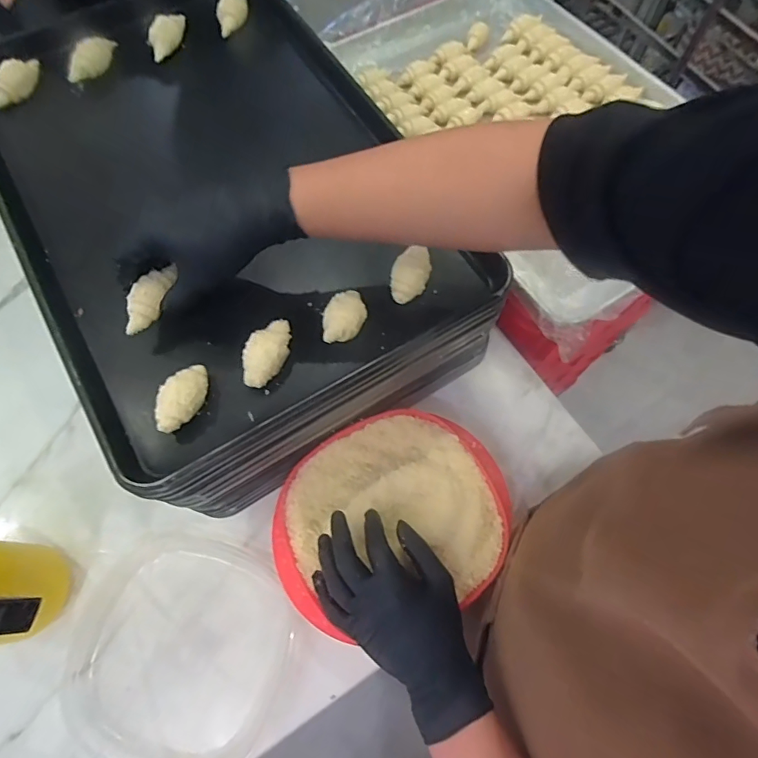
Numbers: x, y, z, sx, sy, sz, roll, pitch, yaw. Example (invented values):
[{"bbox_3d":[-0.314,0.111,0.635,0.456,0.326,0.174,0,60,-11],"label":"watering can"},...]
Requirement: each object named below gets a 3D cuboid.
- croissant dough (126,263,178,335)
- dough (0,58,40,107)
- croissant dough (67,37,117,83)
[{"bbox_3d":[-0.209,-0.070,0.430,0.026,0.017,0.064,23,86,10],"label":"croissant dough"},{"bbox_3d":[-0.424,-0.347,0.556,0.025,0.027,0.074,31,71,11],"label":"dough"},{"bbox_3d":[-0.347,-0.388,0.580,0.026,0.024,0.069,26,70,10],"label":"croissant dough"}]

